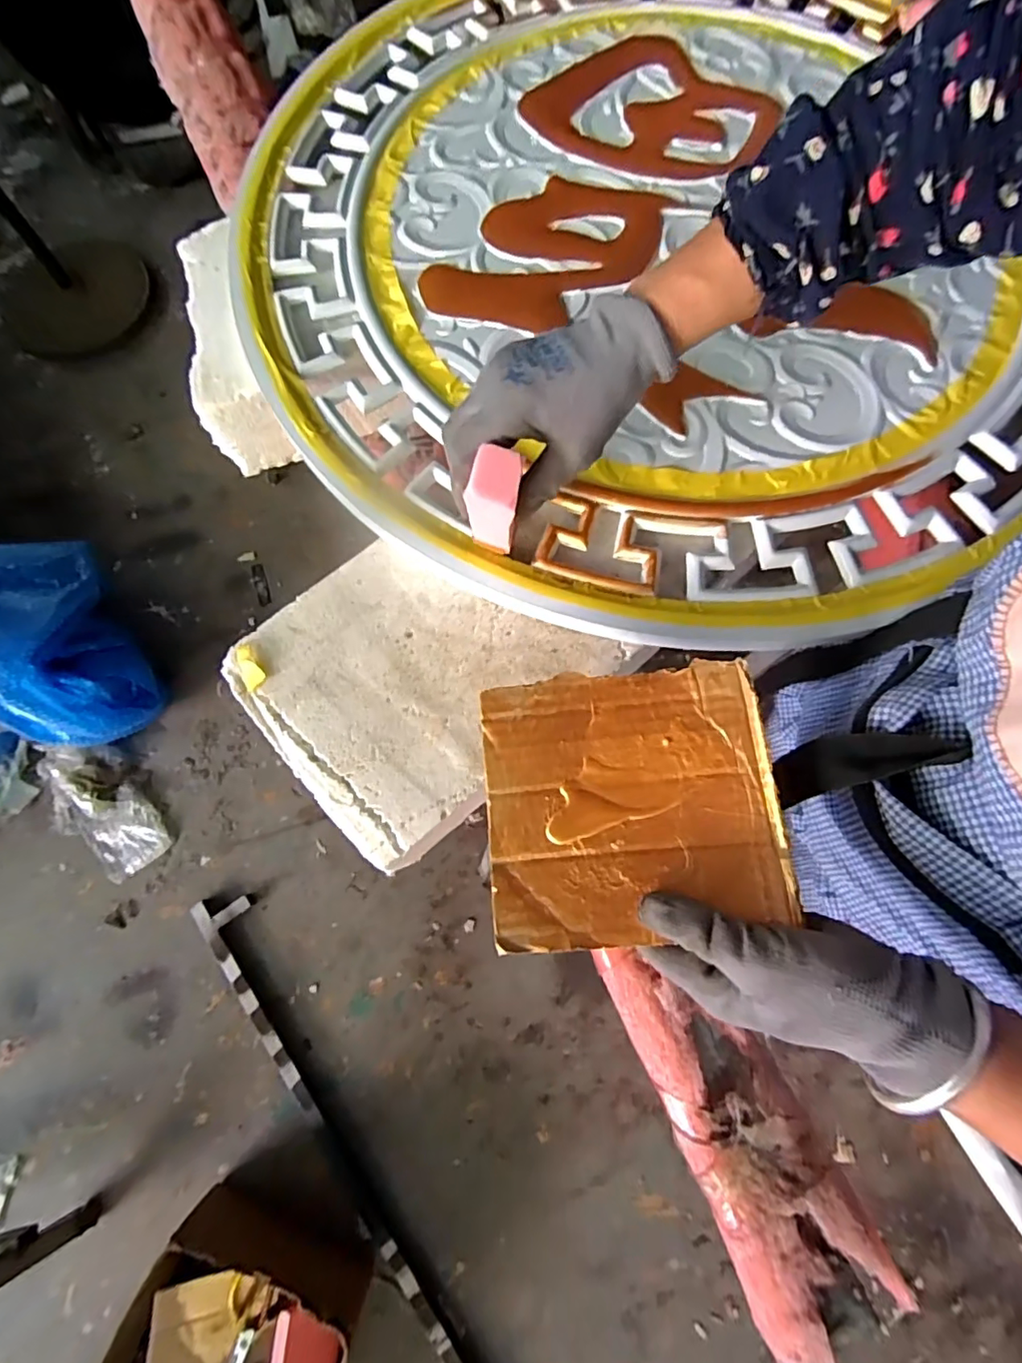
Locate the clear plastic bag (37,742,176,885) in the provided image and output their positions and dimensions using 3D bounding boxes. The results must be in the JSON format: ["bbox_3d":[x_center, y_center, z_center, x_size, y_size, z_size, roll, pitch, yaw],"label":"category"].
[{"bbox_3d":[-0.907,0.271,1.217,0.201,0.046,0.354,-38,76,-10],"label":"clear plastic bag"}]

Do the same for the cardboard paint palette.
[{"bbox_3d":[0.066,0.066,0.315,0.159,0.005,0.148,-6,73,4],"label":"cardboard paint palette"}]

